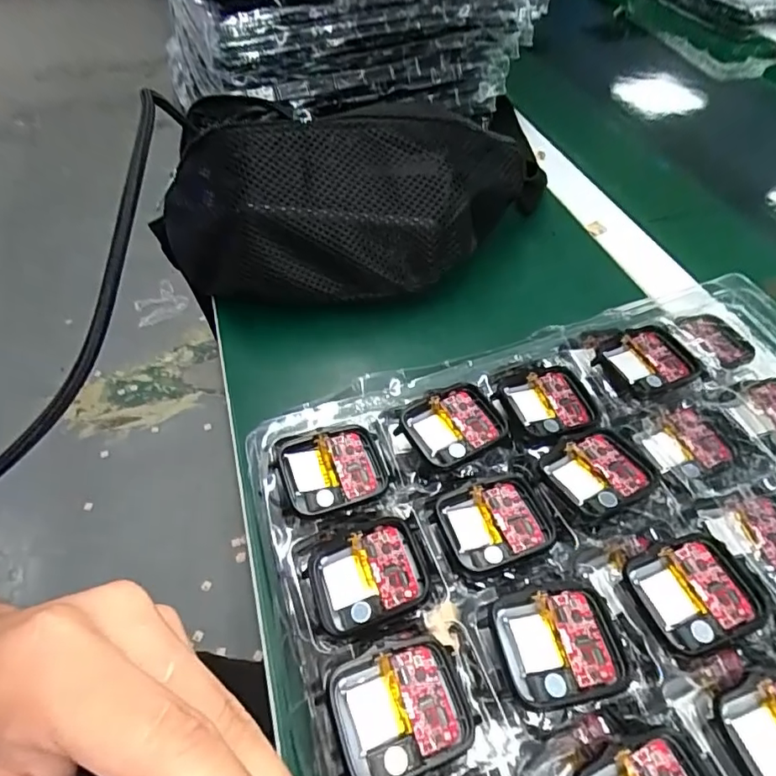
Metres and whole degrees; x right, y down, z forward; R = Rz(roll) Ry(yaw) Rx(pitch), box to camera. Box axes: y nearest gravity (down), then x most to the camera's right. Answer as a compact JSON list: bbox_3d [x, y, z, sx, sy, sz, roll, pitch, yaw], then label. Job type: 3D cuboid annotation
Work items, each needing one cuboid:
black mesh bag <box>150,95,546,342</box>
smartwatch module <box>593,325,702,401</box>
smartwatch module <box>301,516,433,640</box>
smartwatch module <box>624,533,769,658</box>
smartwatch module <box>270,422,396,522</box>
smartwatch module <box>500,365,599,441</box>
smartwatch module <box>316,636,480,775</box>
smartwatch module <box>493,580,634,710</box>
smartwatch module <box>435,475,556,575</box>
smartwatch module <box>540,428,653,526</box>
[{"bbox_3d":[-0.015,-0.143,0.371,0.281,0.097,0.144,-18,53,-13],"label":"black mesh bag"},{"bbox_3d":[0.132,-0.012,0.267,0.047,0.010,0.036,-21,54,-15],"label":"smartwatch module"},{"bbox_3d":[-0.008,0.074,0.204,0.044,0.013,0.037,-14,53,-10],"label":"smartwatch module"},{"bbox_3d":[0.116,0.077,0.199,0.043,0.007,0.037,-15,53,-11],"label":"smartwatch module"},{"bbox_3d":[-0.023,0.034,0.228,0.046,0.009,0.038,-15,53,-11],"label":"smartwatch module"},{"bbox_3d":[0.080,0.008,0.255,0.047,0.008,0.040,-10,52,-8],"label":"smartwatch module"},{"bbox_3d":[0.004,0.104,0.172,0.045,0.005,0.038,-17,53,-12],"label":"smartwatch module"},{"bbox_3d":[0.061,0.090,0.184,0.042,0.008,0.037,-8,52,-6],"label":"smartwatch module"},{"bbox_3d":[0.045,0.056,0.218,0.044,0.006,0.036,-14,53,-10],"label":"smartwatch module"},{"bbox_3d":[0.090,0.037,0.227,0.043,0.011,0.038,-19,54,-14],"label":"smartwatch module"}]

